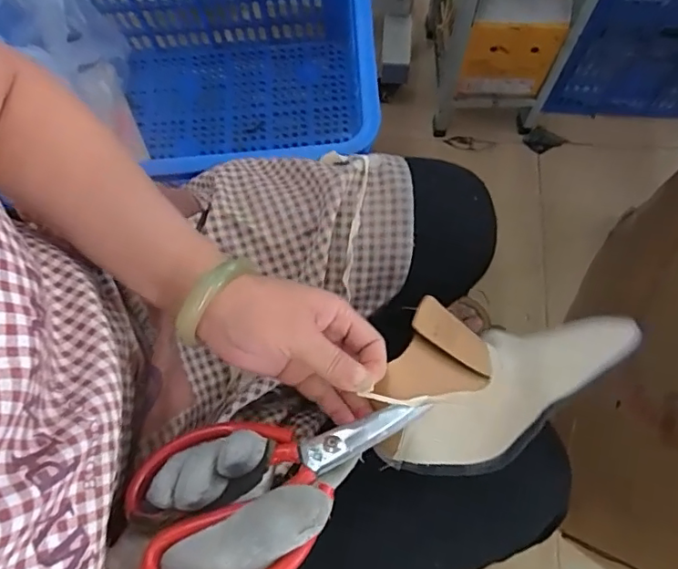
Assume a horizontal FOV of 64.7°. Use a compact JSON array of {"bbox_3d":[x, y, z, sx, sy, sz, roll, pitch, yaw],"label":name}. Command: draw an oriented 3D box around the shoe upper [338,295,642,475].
[{"bbox_3d":[0.106,0.054,0.385,0.192,0.086,0.107,-33,75,-8],"label":"shoe upper"}]

